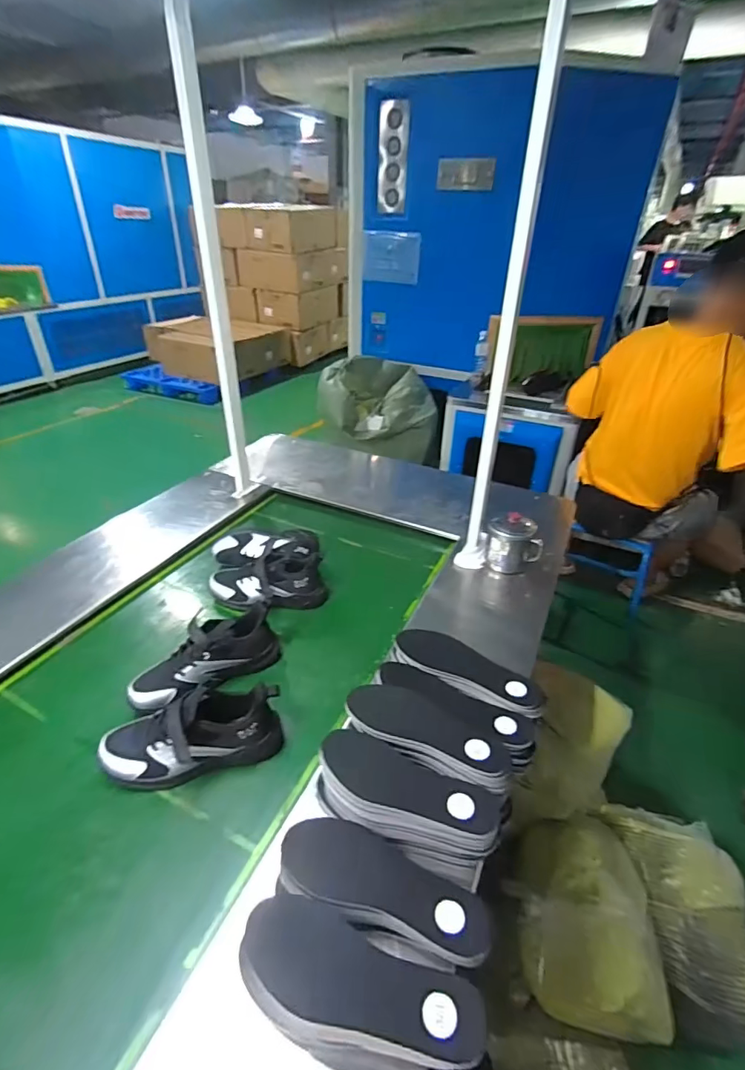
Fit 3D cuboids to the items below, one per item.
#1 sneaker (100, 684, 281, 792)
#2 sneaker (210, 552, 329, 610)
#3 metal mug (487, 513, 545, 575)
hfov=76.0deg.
[{"bbox_3d":[-0.255,0.283,0.668,0.246,0.102,0.085,-3,34,-6],"label":"sneaker"},{"bbox_3d":[-0.211,0.099,0.955,0.230,0.091,0.087,0,34,-2],"label":"sneaker"},{"bbox_3d":[0.302,0.012,1.034,0.102,0.108,0.093,1,34,-1],"label":"metal mug"}]

